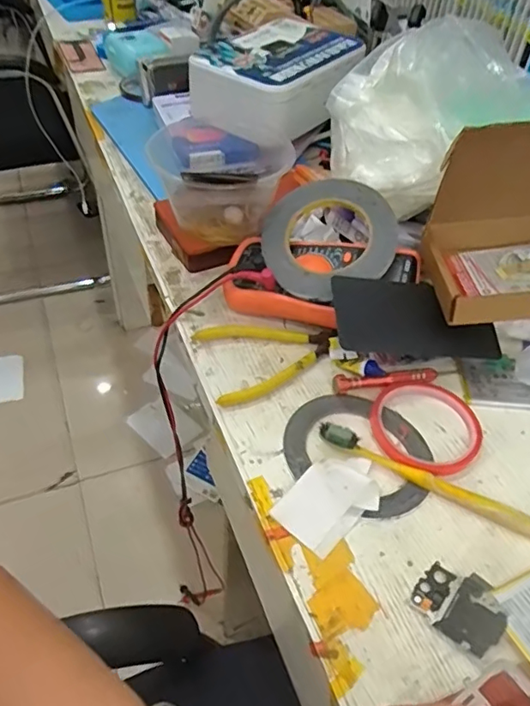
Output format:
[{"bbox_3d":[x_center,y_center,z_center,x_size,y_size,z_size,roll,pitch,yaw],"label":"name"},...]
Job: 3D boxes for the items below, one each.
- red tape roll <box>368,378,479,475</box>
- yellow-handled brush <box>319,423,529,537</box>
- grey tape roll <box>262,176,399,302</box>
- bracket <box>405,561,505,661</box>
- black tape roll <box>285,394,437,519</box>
[{"bbox_3d":[0.134,0.058,0.467,0.087,0.010,0.095,2,46,-3],"label":"red tape roll"},{"bbox_3d":[0.128,0.095,0.426,0.183,0.024,0.013,22,48,16],"label":"yellow-handled brush"},{"bbox_3d":[0.061,-0.111,0.529,0.126,0.019,0.118,-5,64,11],"label":"grey tape roll"},{"bbox_3d":[0.131,0.166,0.373,0.055,0.006,0.048,35,53,26],"label":"bracket"},{"bbox_3d":[0.075,0.077,0.456,0.116,0.005,0.106,2,46,-3],"label":"black tape roll"}]

